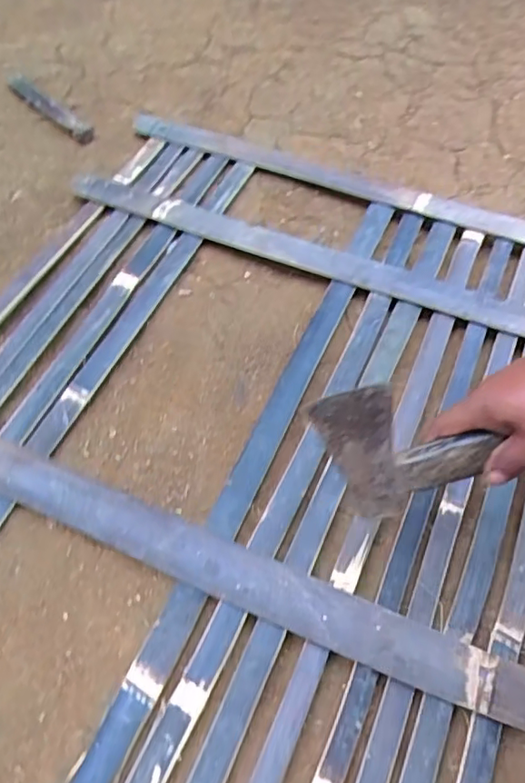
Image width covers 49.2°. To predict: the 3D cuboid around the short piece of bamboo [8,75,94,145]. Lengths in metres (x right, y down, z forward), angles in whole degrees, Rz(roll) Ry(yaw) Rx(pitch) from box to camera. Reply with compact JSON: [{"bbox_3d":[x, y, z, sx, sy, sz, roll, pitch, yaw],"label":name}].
[{"bbox_3d":[-0.346,-0.460,0.928,0.214,0.017,0.035,40,66,21],"label":"short piece of bamboo"}]

